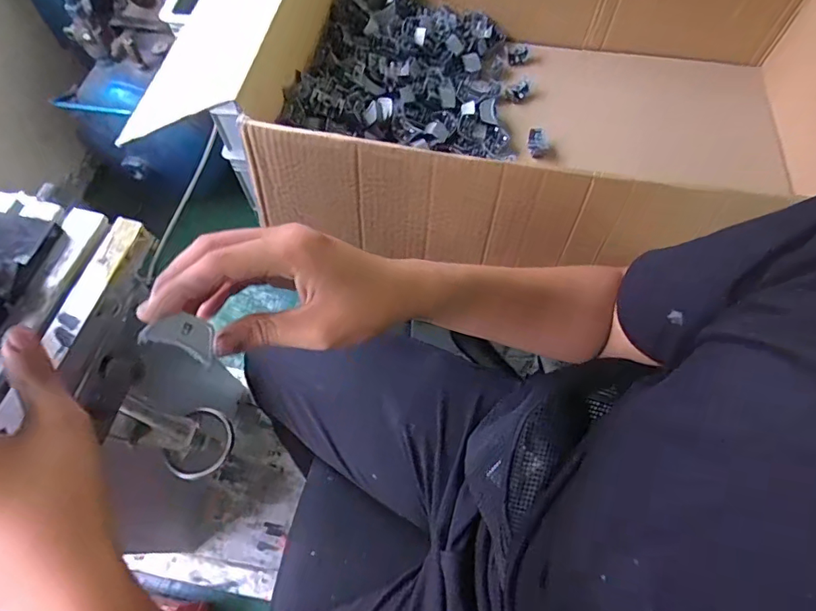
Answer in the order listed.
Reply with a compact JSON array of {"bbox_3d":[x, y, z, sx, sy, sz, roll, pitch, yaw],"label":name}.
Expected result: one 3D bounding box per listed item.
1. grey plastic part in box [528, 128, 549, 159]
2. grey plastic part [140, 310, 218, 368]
[{"bbox_3d":[0.177,-0.221,0.650,0.020,0.024,0.034,-8,63,-5],"label":"grey plastic part in box"},{"bbox_3d":[-0.123,0.016,0.262,0.038,0.006,0.023,29,68,-30],"label":"grey plastic part"}]

